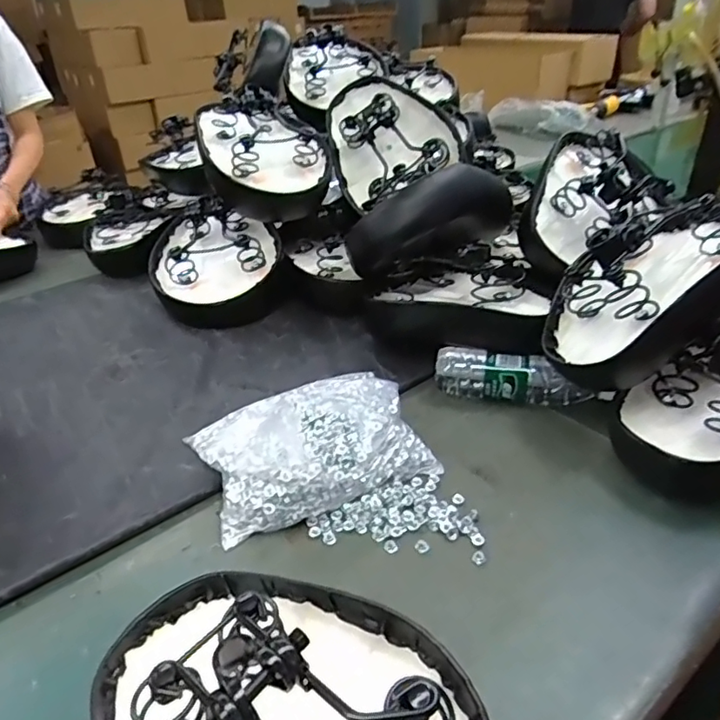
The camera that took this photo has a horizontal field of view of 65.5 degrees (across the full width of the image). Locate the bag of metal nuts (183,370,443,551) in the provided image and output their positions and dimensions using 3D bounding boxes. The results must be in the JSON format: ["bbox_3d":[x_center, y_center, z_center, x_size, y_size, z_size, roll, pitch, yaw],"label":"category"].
[{"bbox_3d":[-0.057,0.089,0.647,0.248,0.053,0.182,-15,37,-20],"label":"bag of metal nuts"}]

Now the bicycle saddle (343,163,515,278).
[{"bbox_3d":[0.120,-0.222,0.851,0.265,0.141,0.098,-21,37,-27],"label":"bicycle saddle"}]

